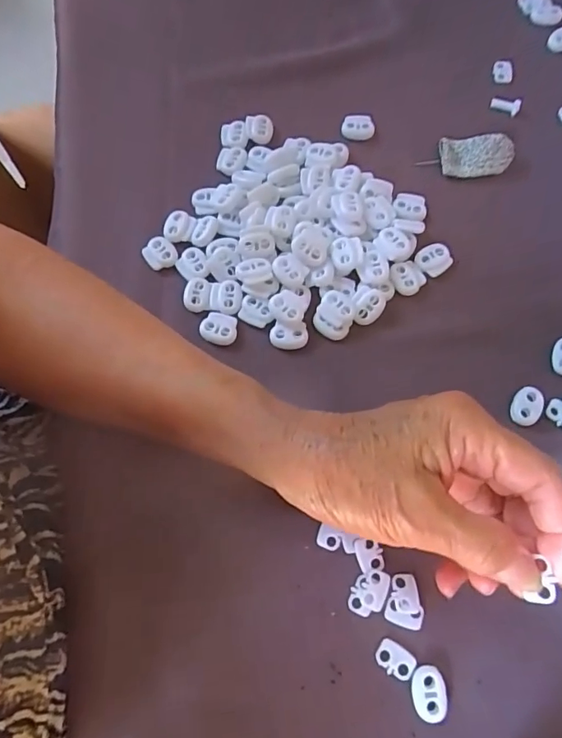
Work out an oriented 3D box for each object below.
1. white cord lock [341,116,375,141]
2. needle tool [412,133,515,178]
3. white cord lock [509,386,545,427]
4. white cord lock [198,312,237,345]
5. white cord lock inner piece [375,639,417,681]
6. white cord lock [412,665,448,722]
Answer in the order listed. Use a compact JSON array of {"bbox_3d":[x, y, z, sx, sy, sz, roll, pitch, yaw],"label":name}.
[{"bbox_3d":[0.054,-0.169,0.349,0.023,0.013,0.009,3,71,3],"label":"white cord lock"},{"bbox_3d":[0.124,-0.143,0.333,0.059,0.014,0.029,5,71,3],"label":"needle tool"},{"bbox_3d":[0.136,0.021,0.276,0.016,0.004,0.024,29,74,11],"label":"white cord lock"},{"bbox_3d":[-0.038,-0.025,0.297,0.022,0.004,0.019,6,71,4],"label":"white cord lock"},{"bbox_3d":[0.055,0.140,0.238,0.018,0.004,0.013,28,74,11],"label":"white cord lock inner piece"},{"bbox_3d":[0.070,0.152,0.234,0.016,0.004,0.022,-5,70,0],"label":"white cord lock"}]

